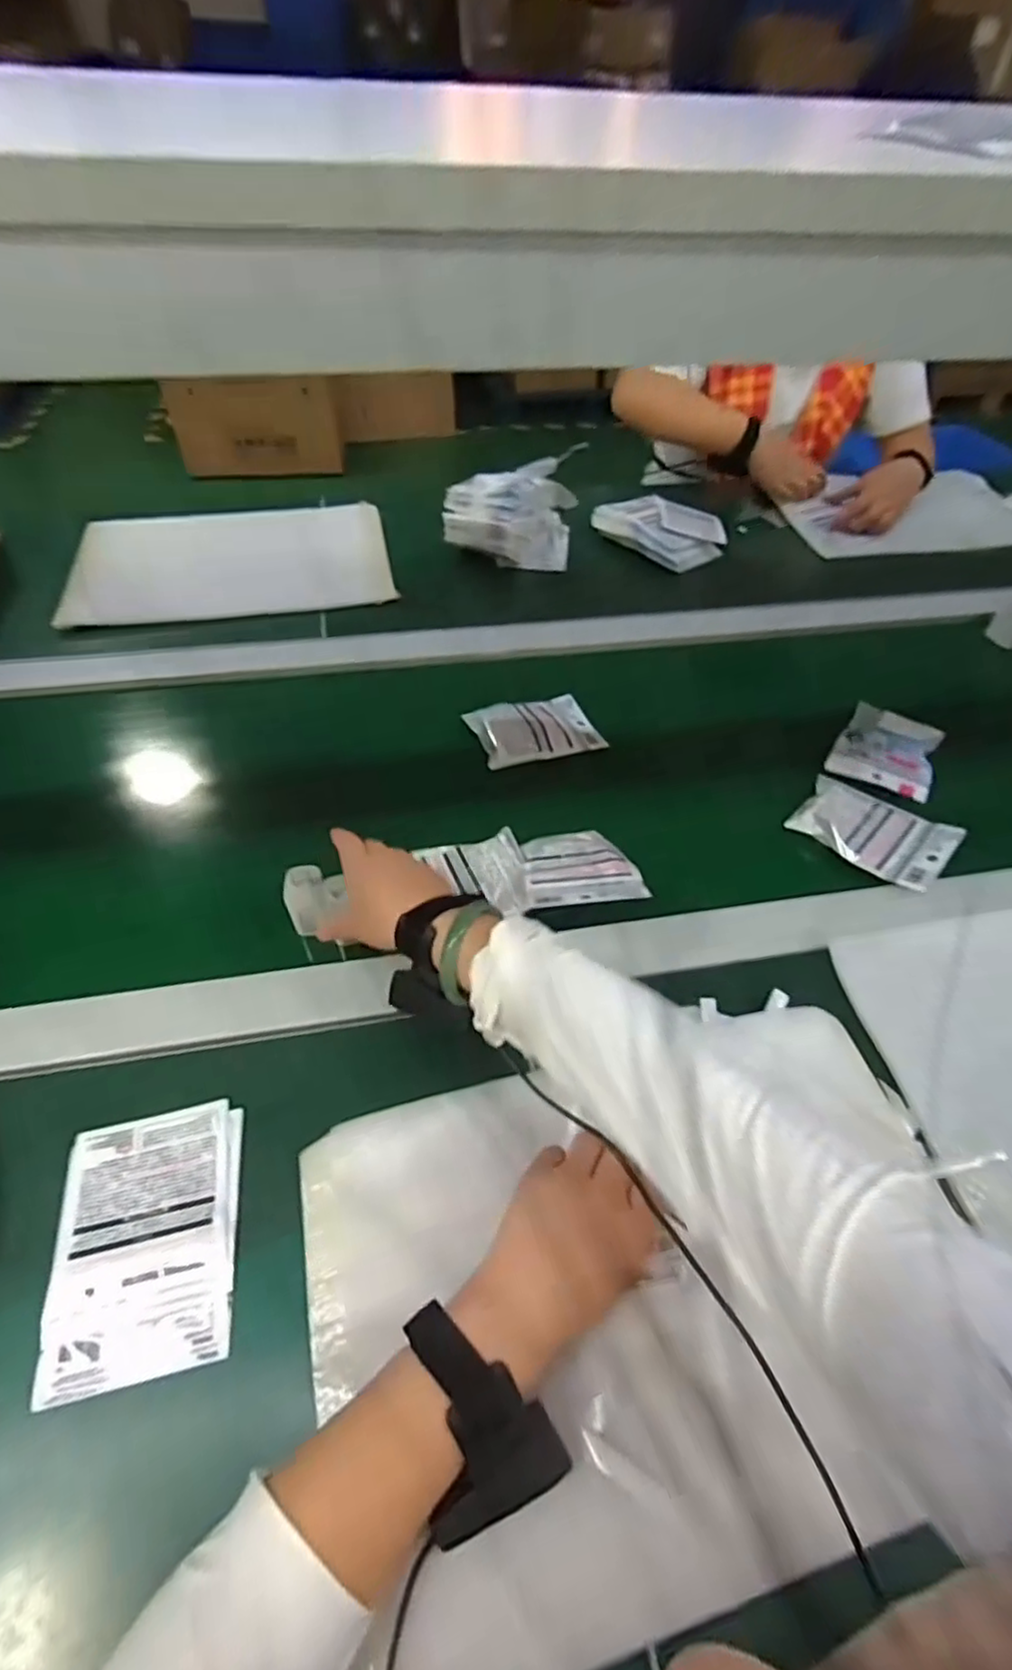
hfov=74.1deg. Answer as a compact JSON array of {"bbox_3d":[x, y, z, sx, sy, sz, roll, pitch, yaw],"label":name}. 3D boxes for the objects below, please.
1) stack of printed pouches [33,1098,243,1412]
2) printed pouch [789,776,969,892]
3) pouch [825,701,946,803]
[{"bbox_3d":[-0.226,0.252,0.421,0.108,0.019,0.147,-12,48,-6],"label":"stack of printed pouches"},{"bbox_3d":[0.350,-0.011,0.636,0.131,0.021,0.087,32,57,29],"label":"printed pouch"},{"bbox_3d":[0.409,-0.092,0.714,0.098,0.021,0.113,27,54,26],"label":"pouch"}]

